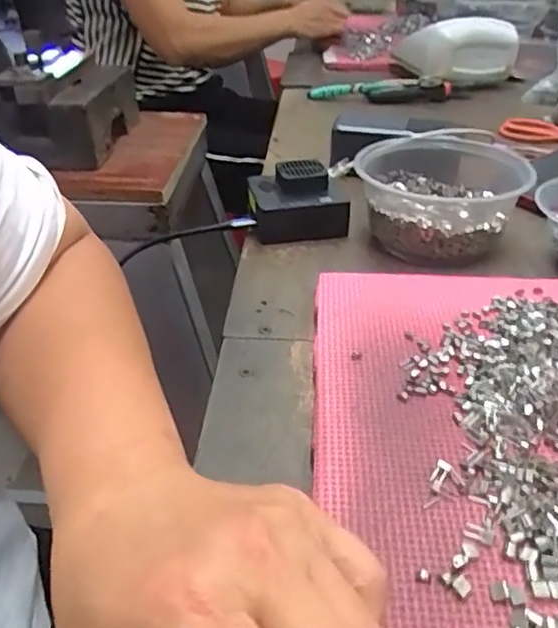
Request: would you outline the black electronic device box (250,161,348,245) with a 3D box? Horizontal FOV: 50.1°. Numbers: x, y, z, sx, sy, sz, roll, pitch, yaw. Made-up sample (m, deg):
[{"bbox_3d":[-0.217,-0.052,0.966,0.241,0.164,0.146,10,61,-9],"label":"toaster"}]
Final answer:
[{"bbox_3d":[0.016,-0.098,0.513,0.082,0.050,0.067,-1,34,-1],"label":"black electronic device box"}]

